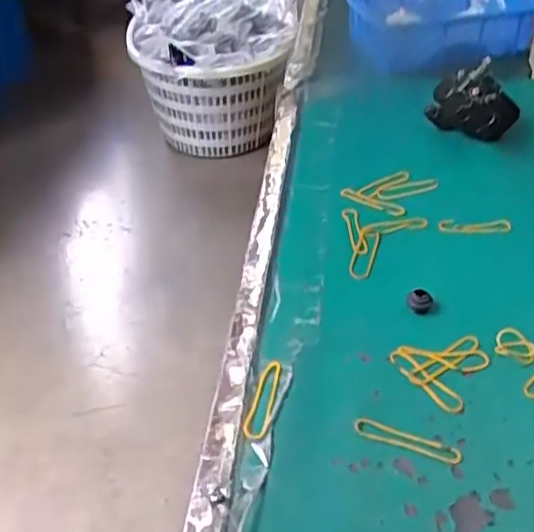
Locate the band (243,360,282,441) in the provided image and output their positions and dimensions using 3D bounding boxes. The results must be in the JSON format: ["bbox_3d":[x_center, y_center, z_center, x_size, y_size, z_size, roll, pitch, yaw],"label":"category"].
[{"bbox_3d":[-0.002,0.083,0.428,0.015,0.004,0.062,8,40,12],"label":"band"}]

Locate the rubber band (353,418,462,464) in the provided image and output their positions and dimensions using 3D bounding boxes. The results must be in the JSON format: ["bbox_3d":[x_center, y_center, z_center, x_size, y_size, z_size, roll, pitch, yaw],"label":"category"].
[{"bbox_3d":[0.083,0.103,0.402,0.062,0.005,0.012,13,41,18],"label":"rubber band"}]

